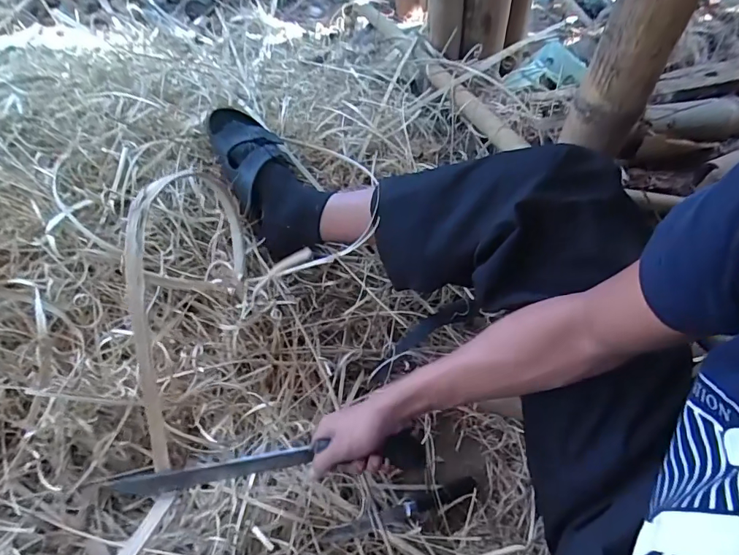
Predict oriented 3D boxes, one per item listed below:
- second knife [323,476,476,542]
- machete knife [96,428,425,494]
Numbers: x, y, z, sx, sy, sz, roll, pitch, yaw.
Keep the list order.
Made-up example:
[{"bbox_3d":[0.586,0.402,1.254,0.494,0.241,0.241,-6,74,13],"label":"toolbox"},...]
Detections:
[{"bbox_3d":[0.047,0.304,0.598,0.220,0.024,0.023,-6,52,-27],"label":"second knife"},{"bbox_3d":[-0.124,0.226,0.553,0.378,0.063,0.034,-7,52,-1],"label":"machete knife"}]

